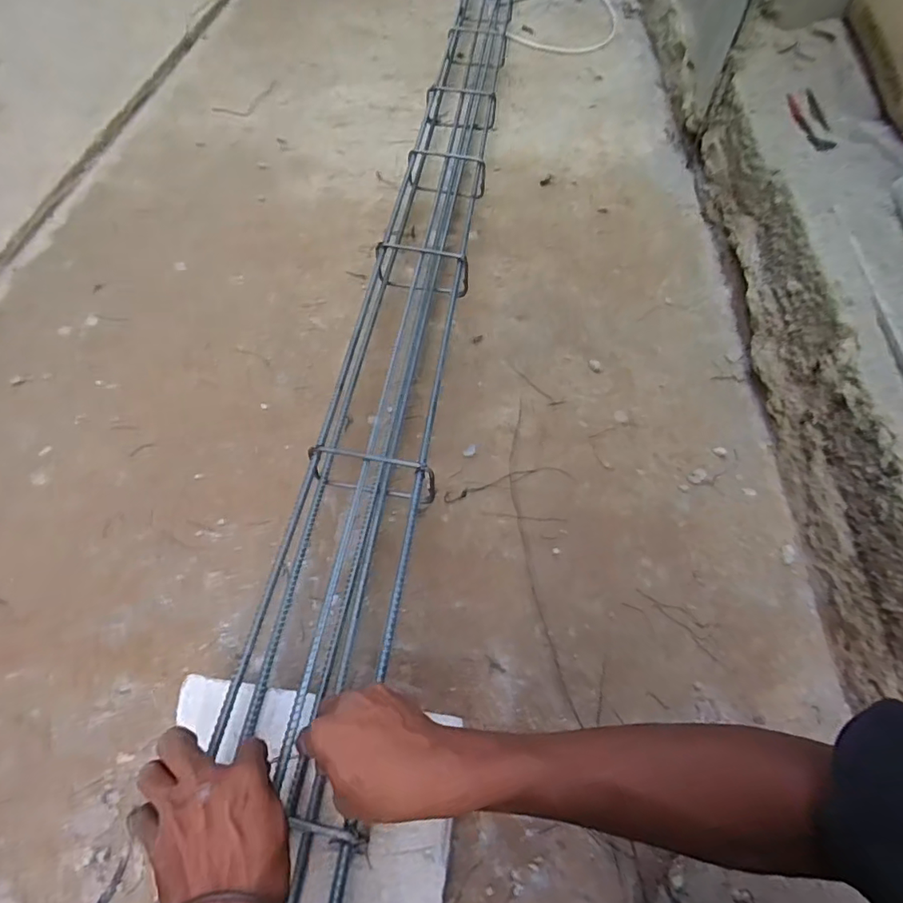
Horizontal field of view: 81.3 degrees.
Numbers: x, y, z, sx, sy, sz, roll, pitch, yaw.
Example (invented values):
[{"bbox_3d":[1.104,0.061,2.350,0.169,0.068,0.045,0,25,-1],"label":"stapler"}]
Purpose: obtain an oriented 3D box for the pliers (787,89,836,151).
[{"bbox_3d":[0.599,-0.561,0.880,0.053,0.016,0.188,14,58,4],"label":"pliers"}]

